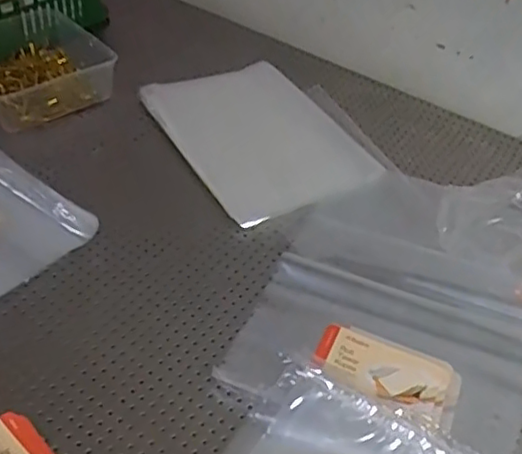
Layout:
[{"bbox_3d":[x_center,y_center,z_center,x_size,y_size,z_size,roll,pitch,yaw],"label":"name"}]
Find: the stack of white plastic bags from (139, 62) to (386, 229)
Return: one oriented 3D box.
[{"bbox_3d":[0.002,-0.130,0.927,0.227,0.025,0.297,-29,68,-27],"label":"stack of white plastic bags"}]

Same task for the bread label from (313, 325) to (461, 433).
[{"bbox_3d":[0.134,0.155,0.682,0.150,0.007,0.084,23,44,11],"label":"bread label"}]

